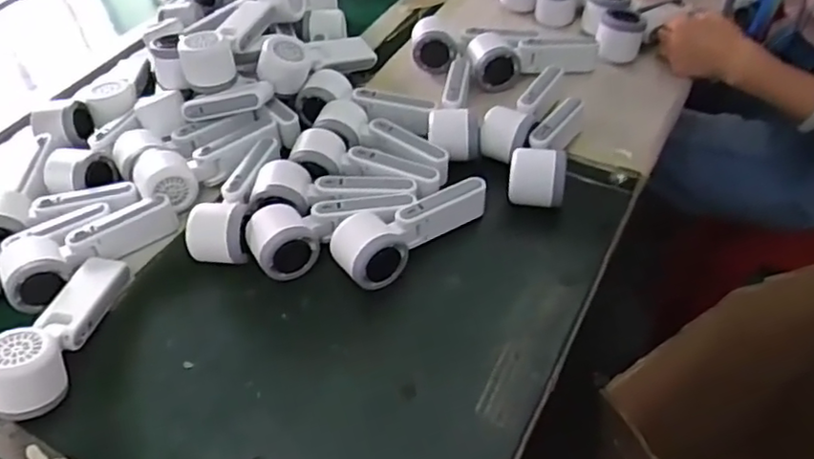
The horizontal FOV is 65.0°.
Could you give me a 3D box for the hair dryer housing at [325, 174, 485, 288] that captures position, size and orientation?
[{"bbox_3d":[0.005,-0.003,0.631,0.165,0.048,0.057,-32,52,-24],"label":"hair dryer housing"}]

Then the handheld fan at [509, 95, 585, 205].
[{"bbox_3d":[0.152,-0.087,0.690,0.056,0.065,0.155,12,49,16],"label":"handheld fan"}]

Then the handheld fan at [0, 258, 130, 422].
[{"bbox_3d":[-0.308,0.082,0.565,0.050,0.059,0.168,3,47,8],"label":"handheld fan"}]

